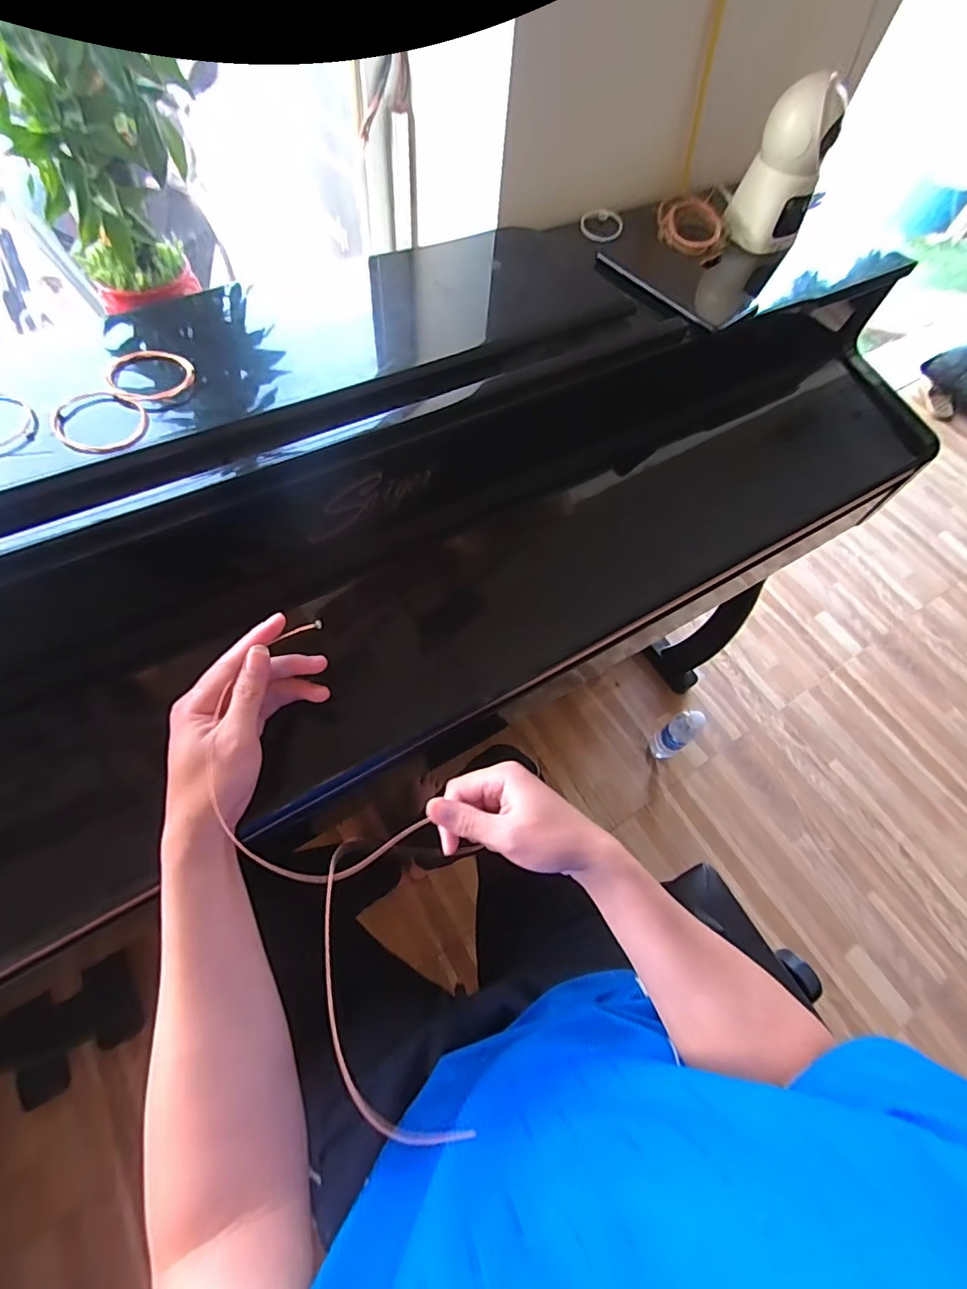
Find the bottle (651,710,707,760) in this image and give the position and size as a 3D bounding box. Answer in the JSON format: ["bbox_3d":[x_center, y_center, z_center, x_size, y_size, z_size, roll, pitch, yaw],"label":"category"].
[{"bbox_3d":[0.434,0.199,1.153,0.059,0.212,0.061,1,64,-3],"label":"bottle"}]

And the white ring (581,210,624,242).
[{"bbox_3d":[0.131,-0.467,0.576,0.047,0.011,0.055,15,62,2],"label":"white ring"}]

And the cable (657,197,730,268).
[{"bbox_3d":[0.227,-0.451,0.563,0.078,0.032,0.063,34,64,12],"label":"cable"}]

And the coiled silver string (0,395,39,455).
[{"bbox_3d":[-0.341,-0.151,0.354,0.057,0.010,0.056,-34,70,-21],"label":"coiled silver string"}]

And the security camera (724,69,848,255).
[{"bbox_3d":[0.314,-0.493,0.536,0.077,0.121,0.062,21,62,6],"label":"security camera"}]

